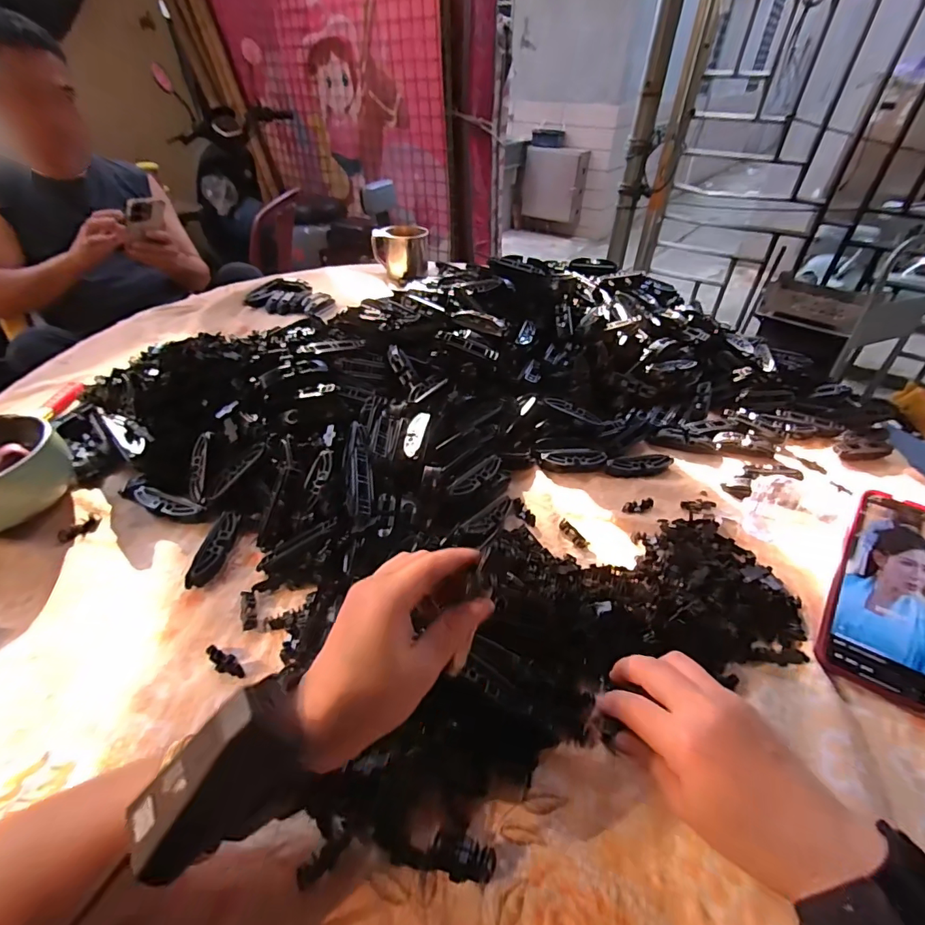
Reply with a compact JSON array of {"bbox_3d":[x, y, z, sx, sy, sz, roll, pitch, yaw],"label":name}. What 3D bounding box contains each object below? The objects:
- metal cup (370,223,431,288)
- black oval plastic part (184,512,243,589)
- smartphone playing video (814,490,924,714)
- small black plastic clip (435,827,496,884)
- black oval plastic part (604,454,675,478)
[{"bbox_3d":[-0.132,-0.444,0.978,0.118,0.091,0.099,-4,41,-5],"label":"metal cup"},{"bbox_3d":[-0.215,0.075,0.403,0.022,0.006,0.079,37,36,-26],"label":"black oval plastic part"},{"bbox_3d":[0.338,0.100,0.357,0.075,0.014,0.158,24,72,23],"label":"smartphone playing video"},{"bbox_3d":[0.001,0.219,0.256,0.035,0.004,0.020,12,42,11],"label":"small black plastic clip"},{"bbox_3d":[0.200,0.002,0.513,0.079,0.020,0.021,-7,42,-10],"label":"black oval plastic part"}]

